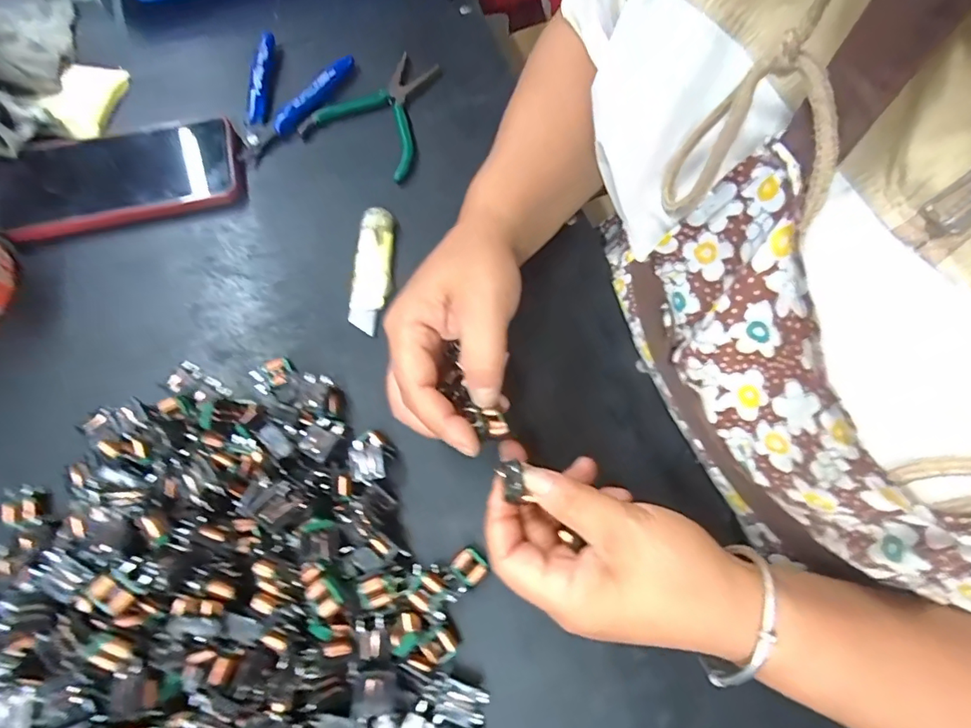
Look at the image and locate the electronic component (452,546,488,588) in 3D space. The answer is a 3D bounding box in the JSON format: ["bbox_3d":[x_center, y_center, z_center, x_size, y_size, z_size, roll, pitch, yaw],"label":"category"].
[{"bbox_3d":[-0.009,0.115,0.283,0.018,0.008,0.018,-42,76,-15],"label":"electronic component"}]

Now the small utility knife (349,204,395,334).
[{"bbox_3d":[-0.079,-0.065,0.346,0.027,0.019,0.088,1,69,-1],"label":"small utility knife"}]

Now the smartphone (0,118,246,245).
[{"bbox_3d":[-0.272,-0.137,0.371,0.174,0.021,0.077,-14,70,-6],"label":"smartphone"}]

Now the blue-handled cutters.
[{"bbox_3d":[-0.159,-0.208,0.397,0.073,0.022,0.113,14,69,4],"label":"blue-handled cutters"}]

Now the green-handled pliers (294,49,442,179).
[{"bbox_3d":[-0.081,-0.206,0.401,0.093,0.022,0.107,25,71,8],"label":"green-handled pliers"}]

